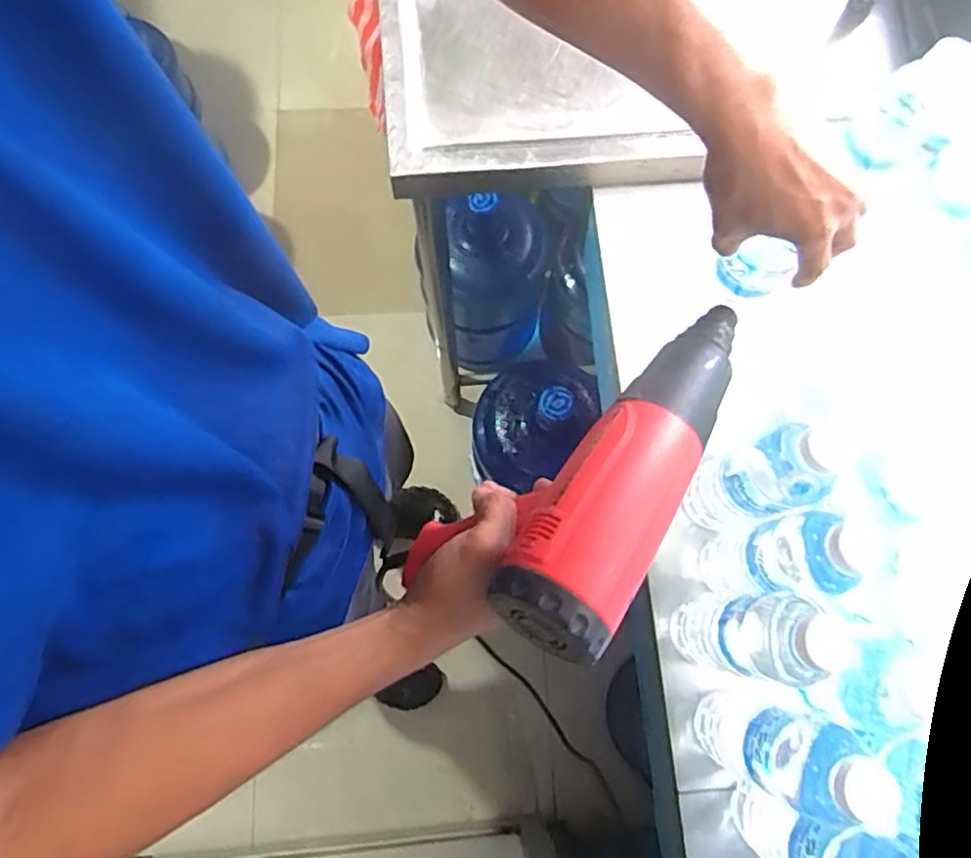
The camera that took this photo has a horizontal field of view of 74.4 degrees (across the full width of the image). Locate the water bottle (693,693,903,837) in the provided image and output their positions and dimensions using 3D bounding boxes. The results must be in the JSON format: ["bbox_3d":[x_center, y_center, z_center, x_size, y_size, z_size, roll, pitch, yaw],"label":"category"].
[{"bbox_3d":[0.198,0.220,0.438,0.055,0.217,0.058,0,75,-1],"label":"water bottle"}]

